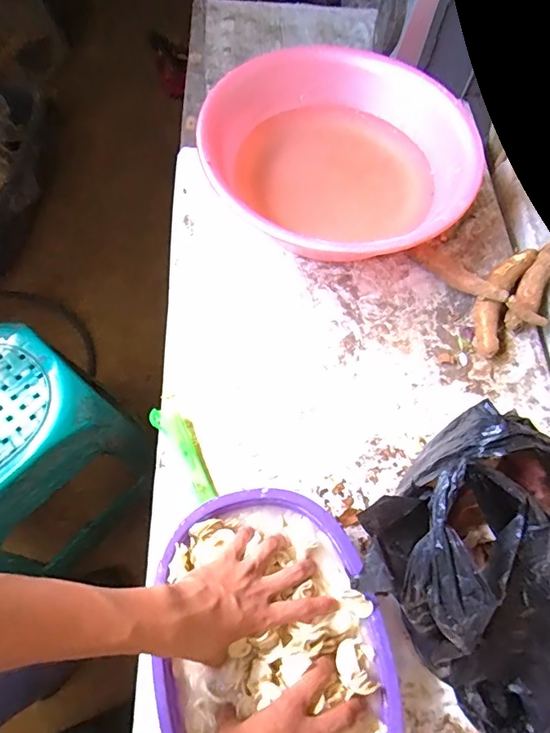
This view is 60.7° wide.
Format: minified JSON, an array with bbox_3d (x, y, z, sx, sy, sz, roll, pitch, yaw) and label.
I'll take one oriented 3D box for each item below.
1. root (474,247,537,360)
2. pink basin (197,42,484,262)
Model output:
[{"bbox_3d":[0.332,-0.096,0.705,0.057,0.039,0.174,27,68,10],"label":"root"},{"bbox_3d":[0.085,-0.349,0.767,0.391,0.119,0.425,1,66,-2],"label":"pink basin"}]

